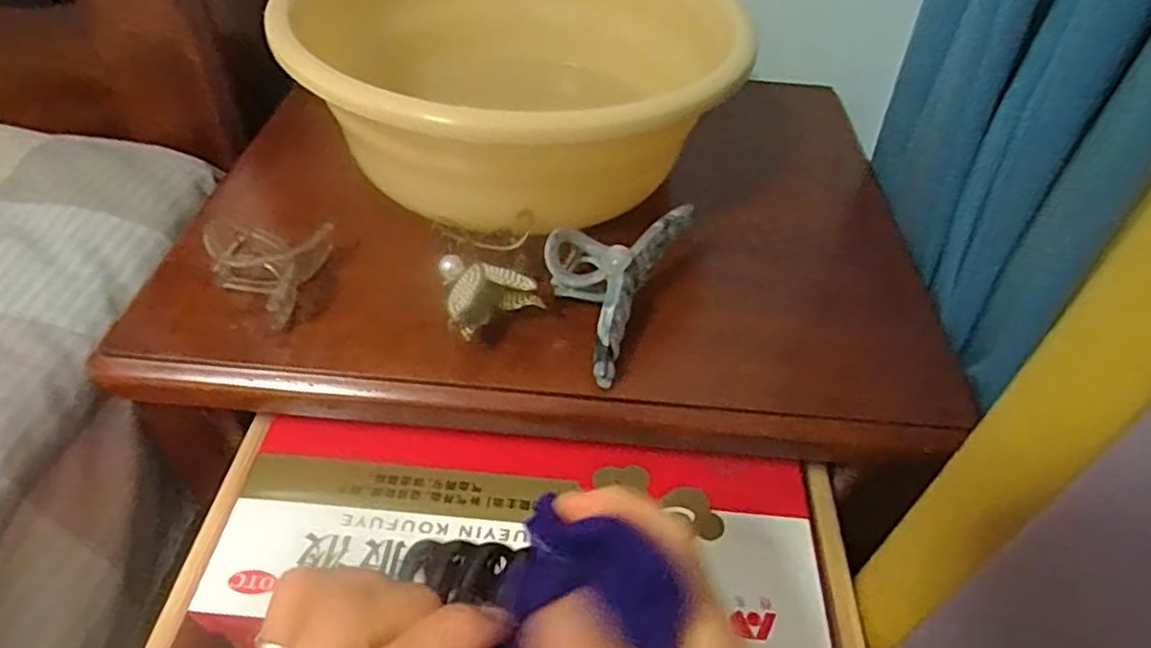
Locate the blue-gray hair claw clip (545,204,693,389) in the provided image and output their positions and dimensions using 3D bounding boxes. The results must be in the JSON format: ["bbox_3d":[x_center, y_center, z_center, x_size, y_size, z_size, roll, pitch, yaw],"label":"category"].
[{"bbox_3d":[0.014,-0.027,0.397,0.064,0.046,0.116,21,47,15],"label":"blue-gray hair claw clip"}]

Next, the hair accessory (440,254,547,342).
[{"bbox_3d":[-0.053,-0.012,0.386,0.052,0.043,0.041,-27,54,-28],"label":"hair accessory"}]

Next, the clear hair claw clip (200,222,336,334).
[{"bbox_3d":[-0.185,-0.033,0.401,0.062,0.030,0.073,7,45,2],"label":"clear hair claw clip"}]

